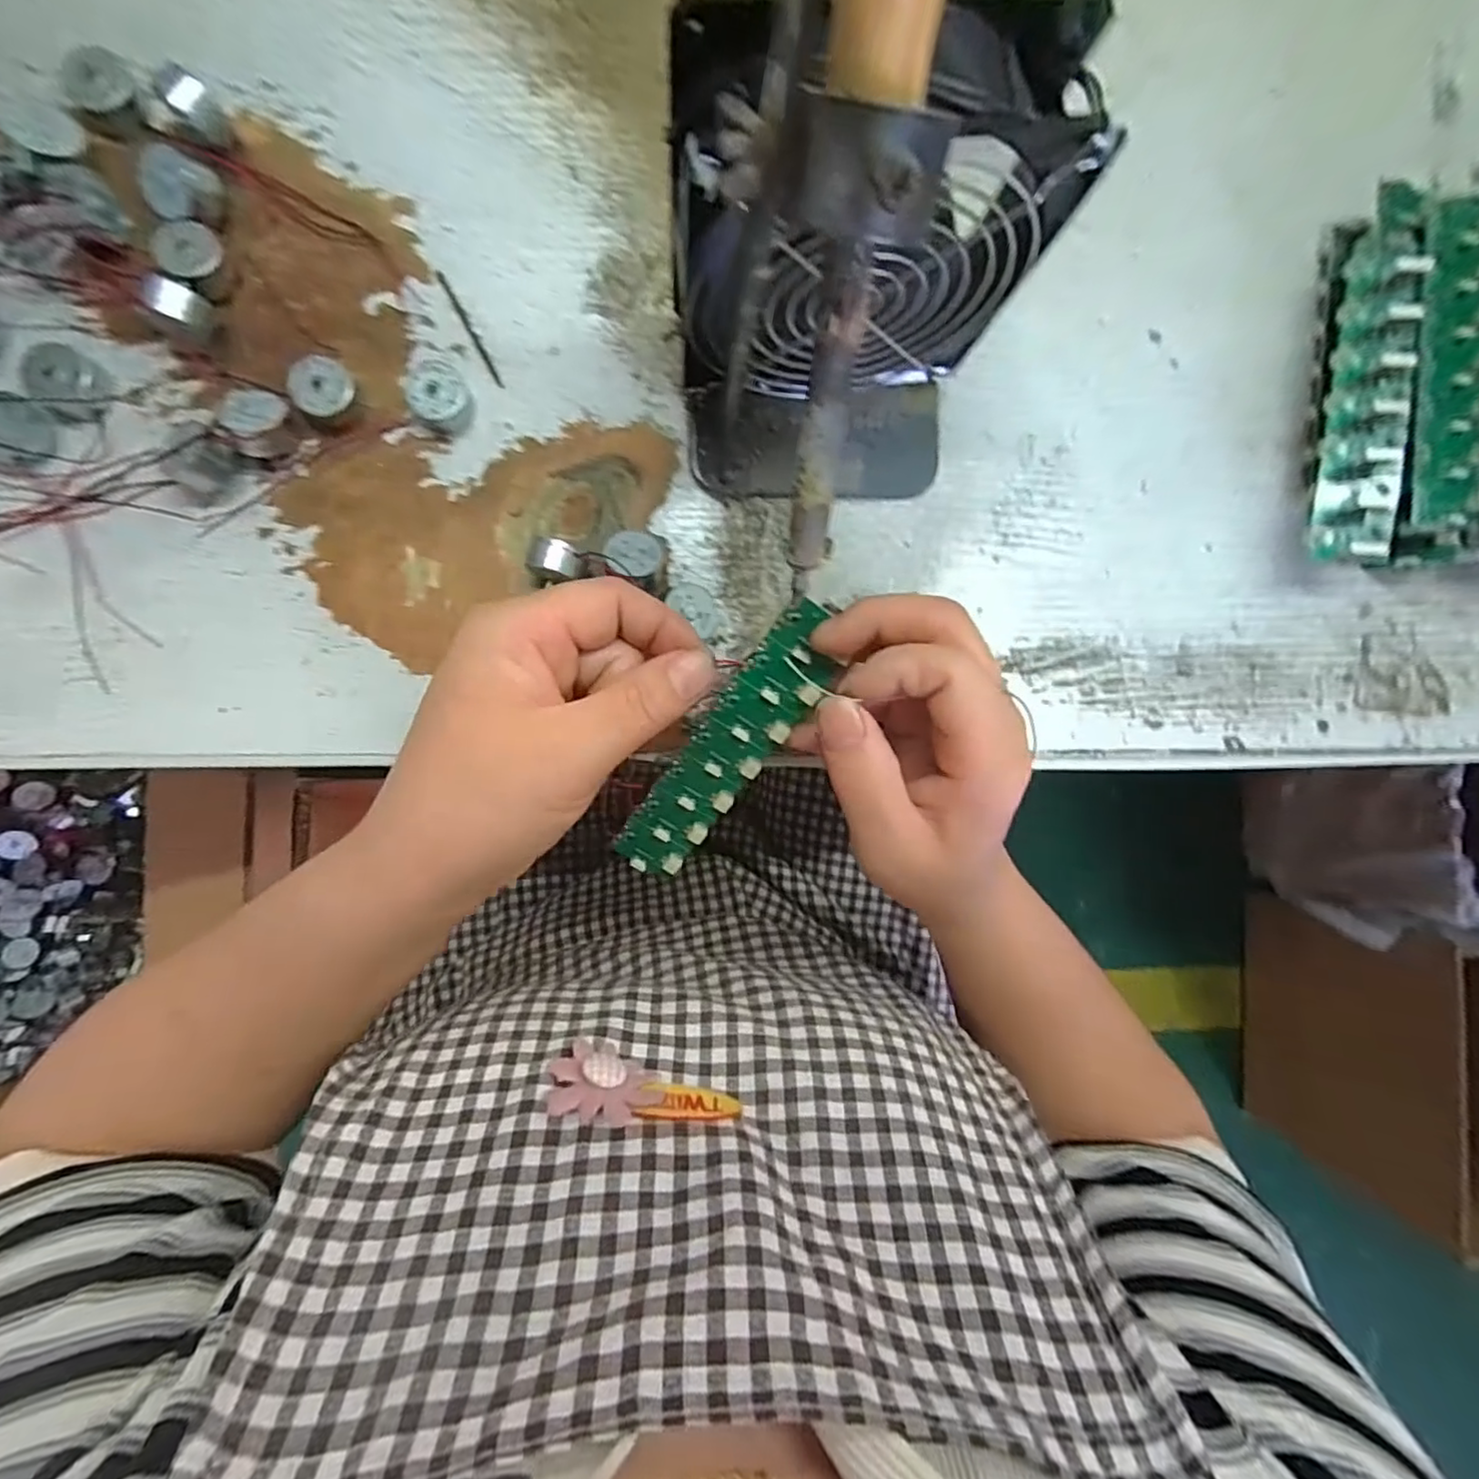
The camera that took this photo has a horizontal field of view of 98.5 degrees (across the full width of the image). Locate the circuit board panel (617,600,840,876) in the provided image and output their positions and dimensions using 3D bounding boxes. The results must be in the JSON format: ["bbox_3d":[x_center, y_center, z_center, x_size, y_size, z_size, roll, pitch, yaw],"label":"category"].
[{"bbox_3d":[-0.005,0.007,0.255,0.030,0.008,0.133,35,112,-5],"label":"circuit board panel"}]

